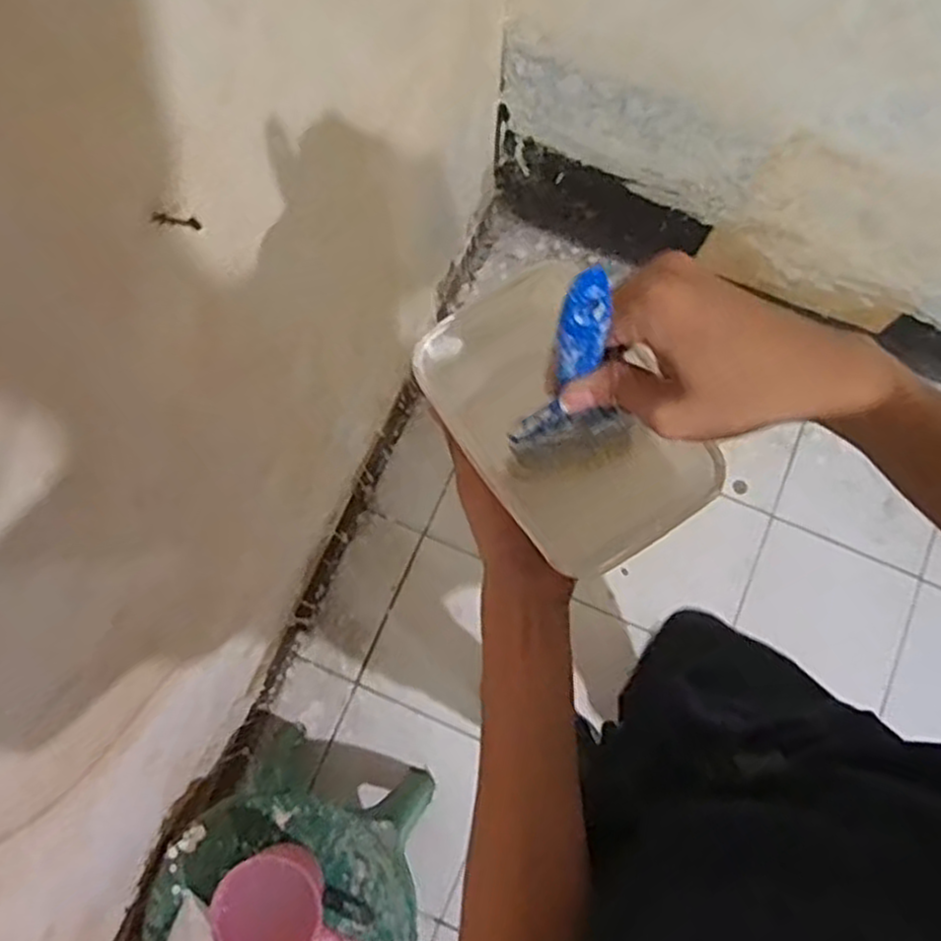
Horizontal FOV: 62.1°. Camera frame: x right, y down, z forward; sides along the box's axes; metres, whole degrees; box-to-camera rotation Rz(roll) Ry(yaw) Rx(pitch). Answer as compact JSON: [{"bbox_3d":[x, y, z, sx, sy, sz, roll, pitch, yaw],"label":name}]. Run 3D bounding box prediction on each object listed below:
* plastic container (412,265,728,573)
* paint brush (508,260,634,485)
[{"bbox_3d":[0.053,-0.028,0.474,0.115,0.056,0.175,-30,79,-8],"label":"plastic container"},{"bbox_3d":[0.050,-0.041,0.393,0.067,0.176,0.019,-15,65,1],"label":"paint brush"}]

